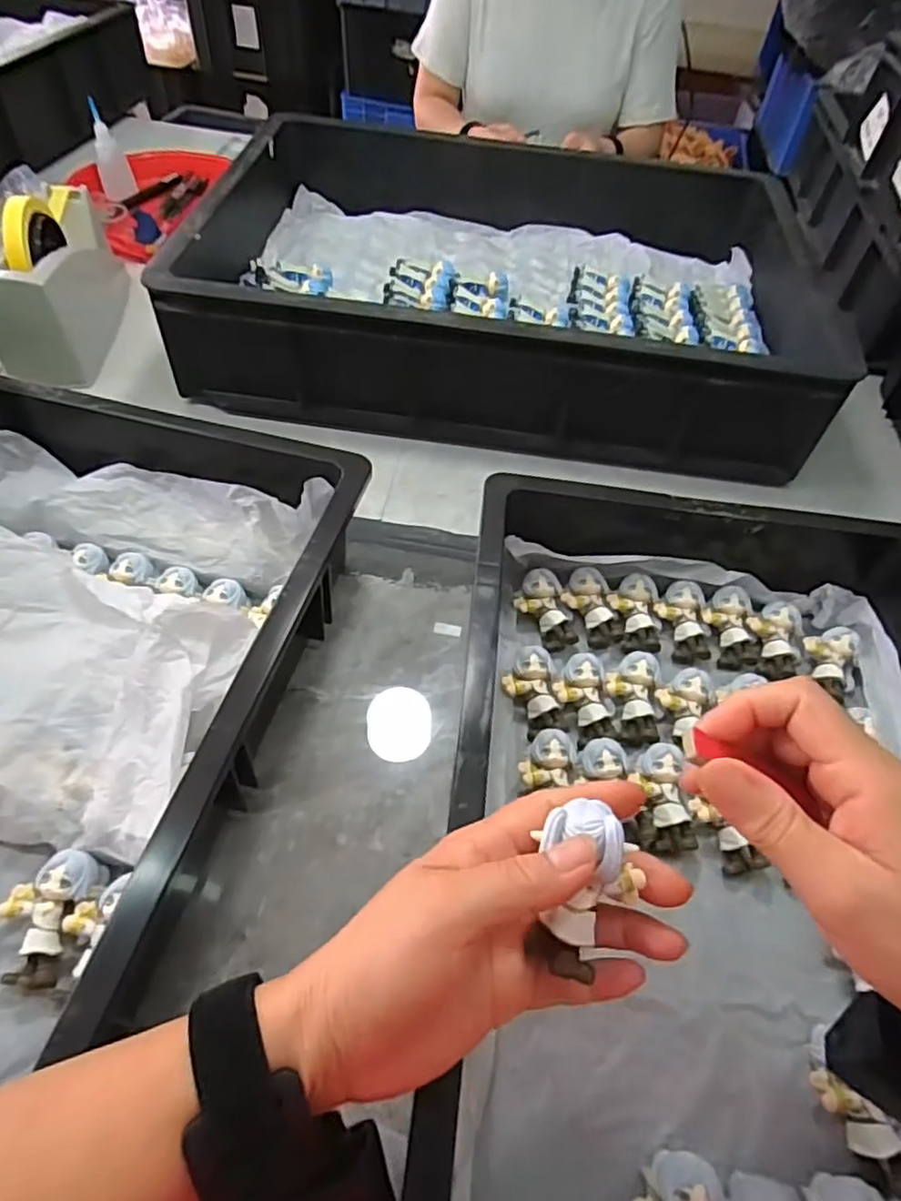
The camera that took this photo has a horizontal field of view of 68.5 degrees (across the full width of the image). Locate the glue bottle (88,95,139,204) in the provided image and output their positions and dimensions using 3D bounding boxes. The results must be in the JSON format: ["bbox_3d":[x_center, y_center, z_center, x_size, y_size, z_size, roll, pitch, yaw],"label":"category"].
[{"bbox_3d":[-0.429,-0.568,0.830,0.042,0.090,0.039,-14,55,-15],"label":"glue bottle"}]

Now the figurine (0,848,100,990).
[{"bbox_3d":[-0.208,0.163,0.340,0.039,0.028,0.061,10,52,3],"label":"figurine"}]

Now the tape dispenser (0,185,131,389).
[{"bbox_3d":[-0.383,-0.317,0.639,0.076,0.116,0.207,-2,52,-7],"label":"tape dispenser"}]

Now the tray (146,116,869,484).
[{"bbox_3d":[0.051,-0.330,0.693,0.574,0.123,0.410,8,52,1],"label":"tray"}]

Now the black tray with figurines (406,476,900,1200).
[{"bbox_3d":[0.166,0.121,0.370,0.324,0.087,0.519,8,52,1],"label":"black tray with figurines"}]

